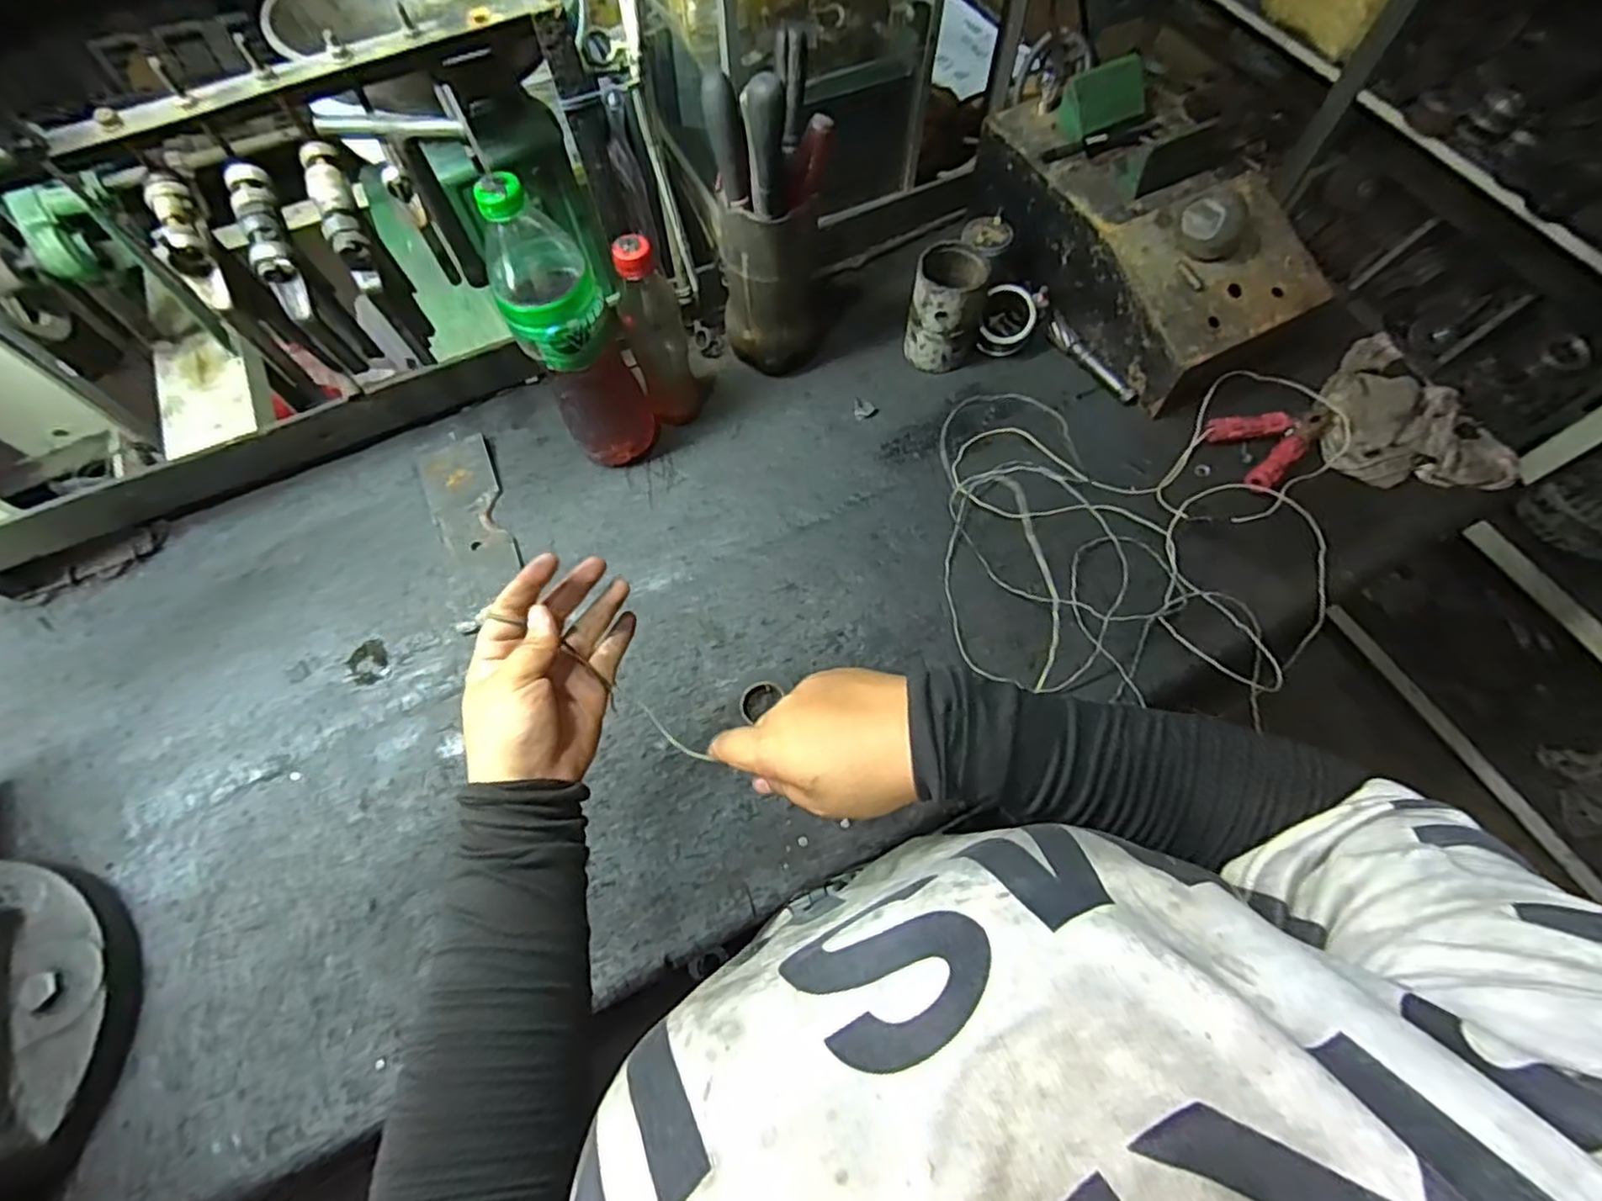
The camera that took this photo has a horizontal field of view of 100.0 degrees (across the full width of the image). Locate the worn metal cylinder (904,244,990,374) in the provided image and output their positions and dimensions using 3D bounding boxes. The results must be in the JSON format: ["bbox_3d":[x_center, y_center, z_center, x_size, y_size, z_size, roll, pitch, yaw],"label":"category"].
[{"bbox_3d":[0.150,-0.297,0.683,0.074,0.099,0.076,13,68,7],"label":"worn metal cylinder"}]

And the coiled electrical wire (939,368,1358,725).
[{"bbox_3d":[0.317,-0.088,0.610,0.367,0.077,0.341,0,66,1],"label":"coiled electrical wire"}]

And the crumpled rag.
[{"bbox_3d":[0.588,-0.185,0.661,0.149,0.039,0.194,-16,67,-6],"label":"crumpled rag"}]

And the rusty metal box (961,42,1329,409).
[{"bbox_3d":[0.350,-0.387,0.695,0.189,0.134,0.346,-29,69,-10],"label":"rusty metal box"}]

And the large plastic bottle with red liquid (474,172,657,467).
[{"bbox_3d":[-0.188,-0.215,0.568,0.083,0.271,0.066,-23,68,-9],"label":"large plastic bottle with red liquid"}]

